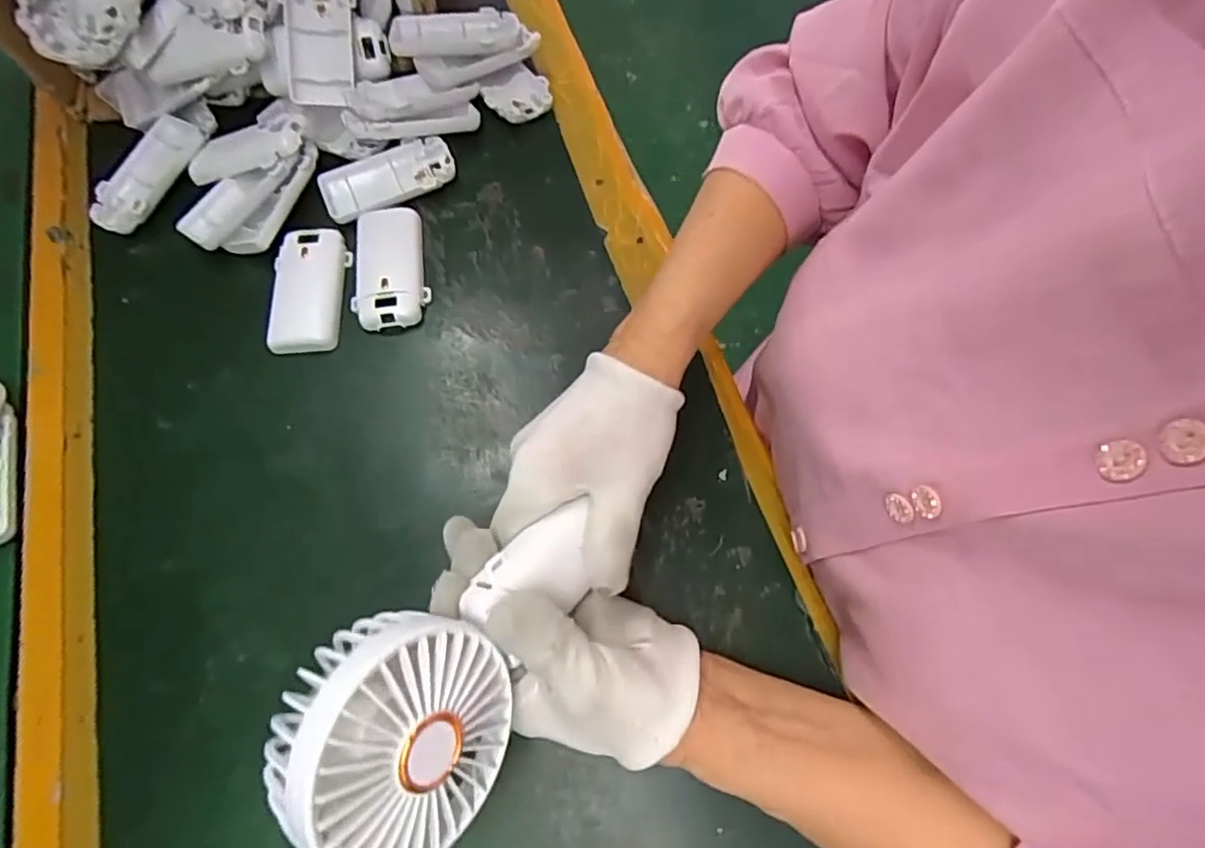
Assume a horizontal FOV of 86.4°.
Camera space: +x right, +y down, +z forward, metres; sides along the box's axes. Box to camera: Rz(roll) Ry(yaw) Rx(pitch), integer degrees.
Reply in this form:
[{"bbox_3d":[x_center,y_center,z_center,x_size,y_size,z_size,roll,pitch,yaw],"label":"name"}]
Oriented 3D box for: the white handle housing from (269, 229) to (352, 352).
[{"bbox_3d":[-0.198,-0.093,0.432,0.047,0.010,0.090,-6,67,-2],"label":"white handle housing"}]

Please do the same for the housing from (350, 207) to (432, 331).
[{"bbox_3d":[-0.148,-0.109,0.441,0.050,0.015,0.093,-11,67,-4],"label":"housing"}]

